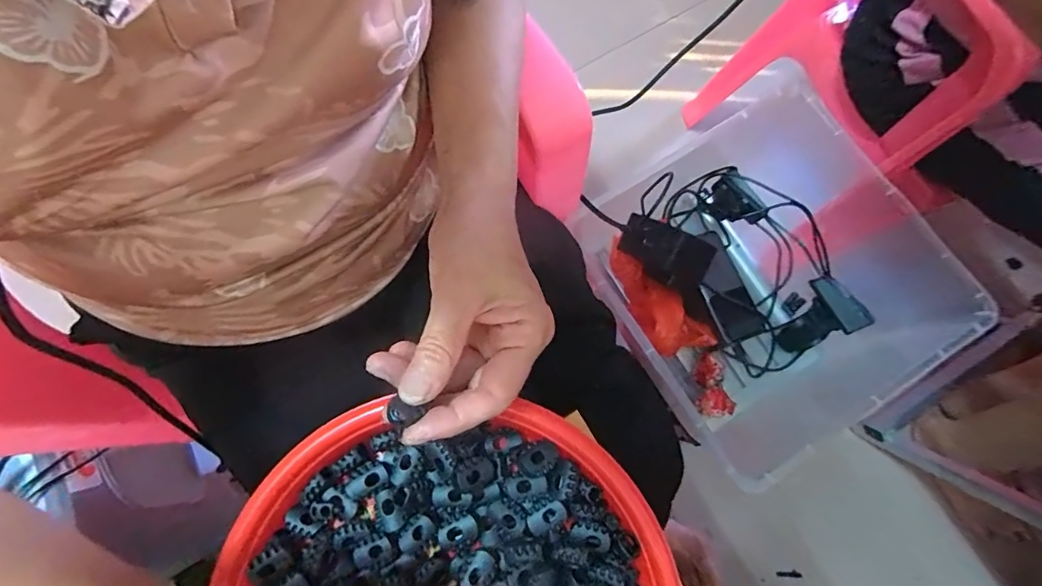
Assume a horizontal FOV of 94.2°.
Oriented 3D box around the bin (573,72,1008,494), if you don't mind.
[{"bbox_3d":[0.248,-0.001,0.547,0.303,0.165,0.345,-31,79,-6],"label":"bin"}]

